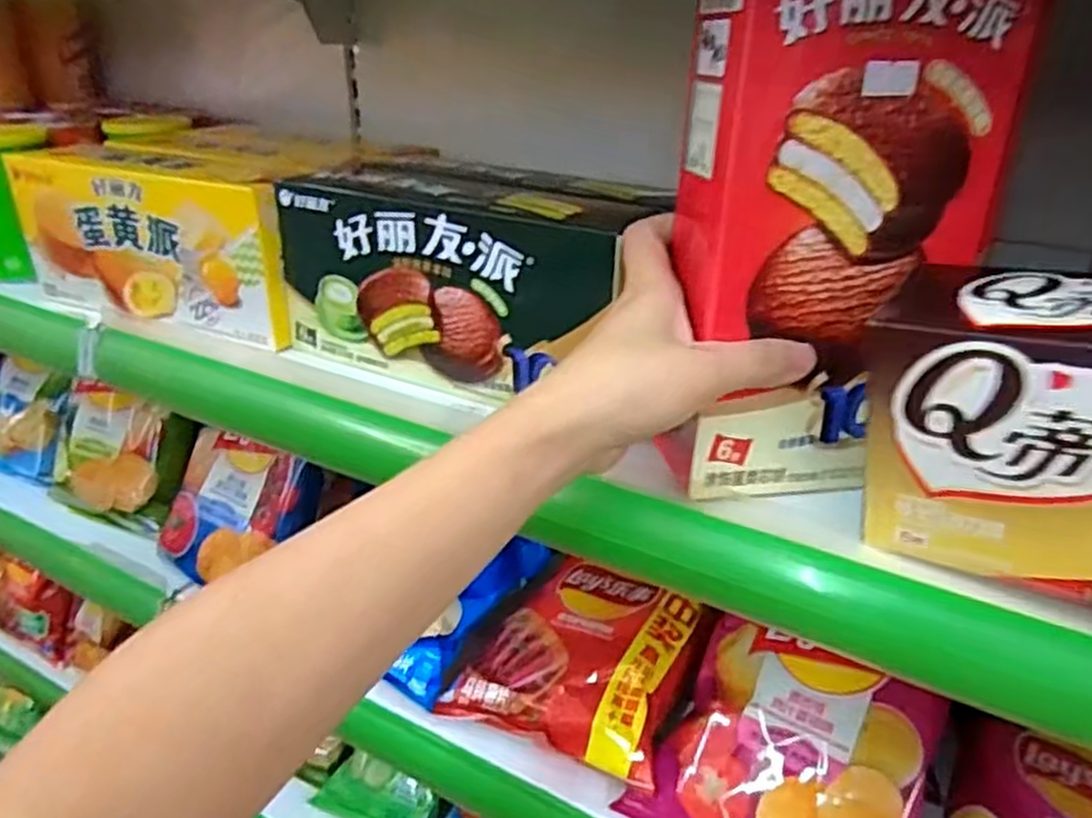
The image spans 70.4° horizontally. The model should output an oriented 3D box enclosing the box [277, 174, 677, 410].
[{"bbox_3d":[-0.053,-0.074,0.458,0.227,0.107,0.062,15,31,26],"label":"box"}]

